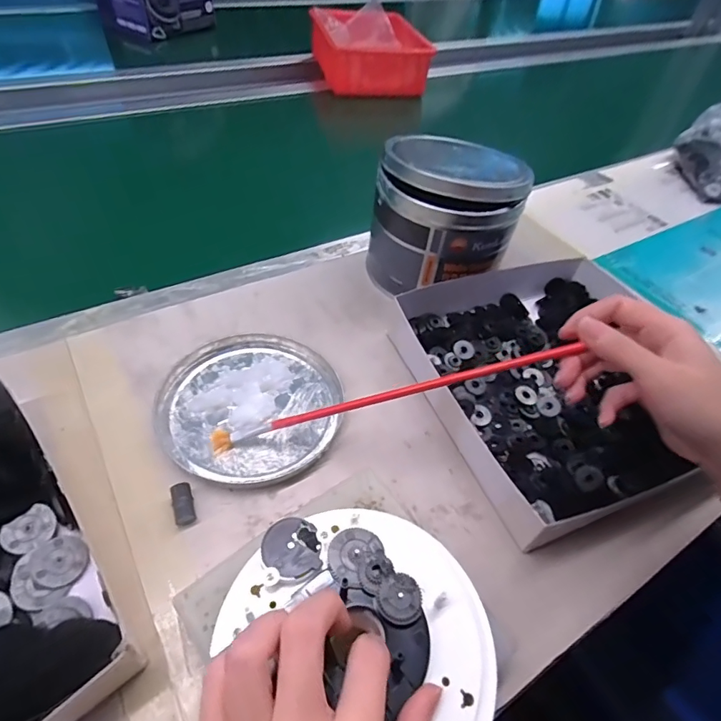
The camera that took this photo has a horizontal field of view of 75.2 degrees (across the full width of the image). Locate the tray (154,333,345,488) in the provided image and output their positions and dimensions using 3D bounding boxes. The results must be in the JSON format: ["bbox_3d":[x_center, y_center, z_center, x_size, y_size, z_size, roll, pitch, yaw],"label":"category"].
[{"bbox_3d":[-0.076,0.030,0.339,0.125,0.008,0.124,36,54,23],"label":"tray"}]

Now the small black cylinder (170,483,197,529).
[{"bbox_3d":[-0.108,0.088,0.284,0.012,0.010,0.025,-16,53,-19],"label":"small black cylinder"}]

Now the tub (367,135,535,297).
[{"bbox_3d":[0.075,-0.126,0.424,0.119,0.120,0.119,3,49,-4],"label":"tub"}]

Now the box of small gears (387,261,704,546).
[{"bbox_3d":[0.149,0.004,0.375,0.221,0.035,0.222,-17,53,-20],"label":"box of small gears"}]

